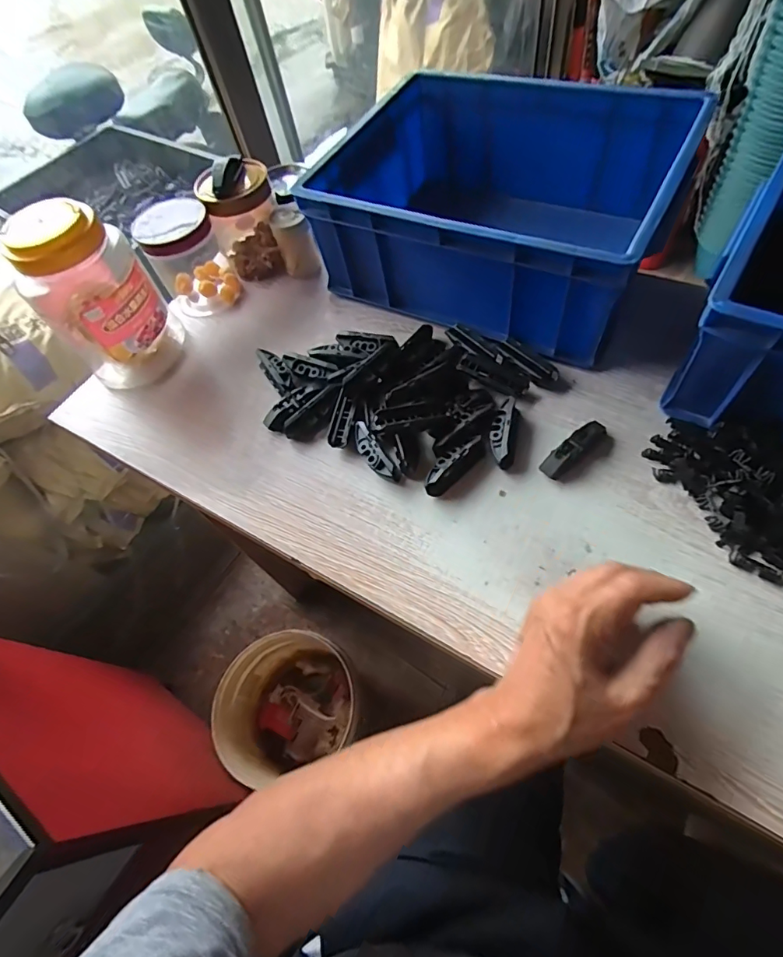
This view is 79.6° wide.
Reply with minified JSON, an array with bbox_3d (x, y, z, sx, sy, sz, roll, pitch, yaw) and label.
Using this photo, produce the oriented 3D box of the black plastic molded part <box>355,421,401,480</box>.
[{"bbox_3d":[-0.017,-0.022,0.440,0.018,0.022,0.066,-32,61,-10],"label":"black plastic molded part"}]

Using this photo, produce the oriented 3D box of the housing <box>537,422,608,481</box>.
[{"bbox_3d":[0.164,-0.028,0.417,0.071,0.019,0.017,-38,62,-13],"label":"housing"}]

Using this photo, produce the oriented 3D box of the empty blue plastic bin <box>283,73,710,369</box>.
[{"bbox_3d":[0.112,-0.292,0.518,0.338,0.159,0.261,23,67,21],"label":"empty blue plastic bin"}]

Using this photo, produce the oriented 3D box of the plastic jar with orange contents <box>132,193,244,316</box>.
[{"bbox_3d":[-0.243,-0.265,0.571,0.083,0.120,0.079,-4,60,7],"label":"plastic jar with orange contents"}]

